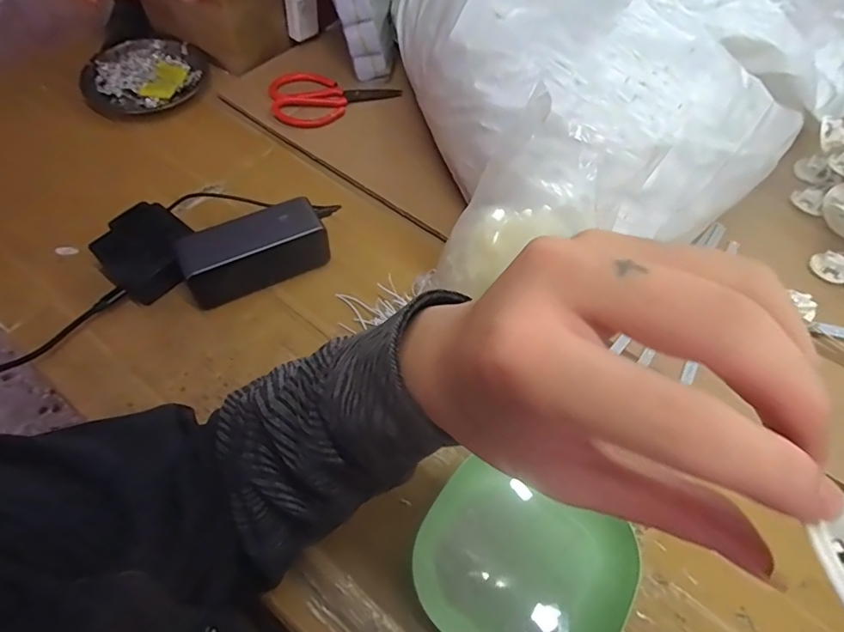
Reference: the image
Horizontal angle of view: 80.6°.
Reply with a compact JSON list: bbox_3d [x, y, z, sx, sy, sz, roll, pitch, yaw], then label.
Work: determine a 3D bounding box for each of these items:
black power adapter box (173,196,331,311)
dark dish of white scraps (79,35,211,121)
[{"bbox_3d":[-0.156,-0.061,0.467,0.132,0.067,0.057,-25,63,-17],"label":"black power adapter box"},{"bbox_3d":[-0.347,-0.300,0.622,0.143,0.022,0.133,1,59,-2],"label":"dark dish of white scraps"}]

